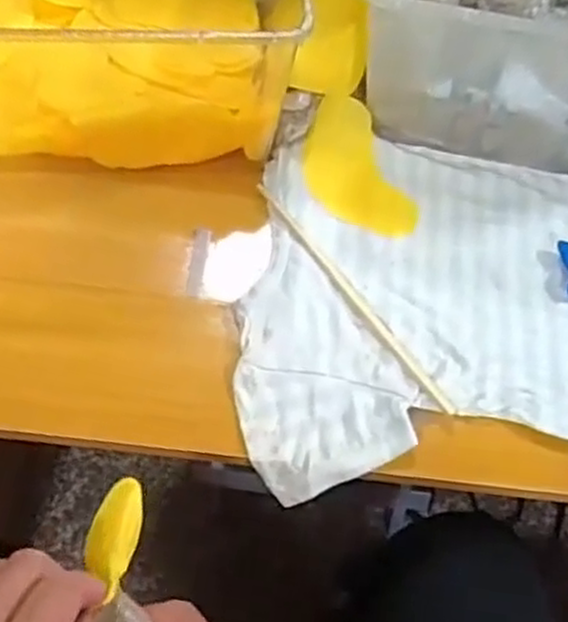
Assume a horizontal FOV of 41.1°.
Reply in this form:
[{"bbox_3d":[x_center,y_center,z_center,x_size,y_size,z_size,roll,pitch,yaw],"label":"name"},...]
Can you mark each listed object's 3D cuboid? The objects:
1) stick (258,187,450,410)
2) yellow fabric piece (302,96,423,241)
[{"bbox_3d":[0.045,-0.015,0.532,0.008,0.007,0.222,-28,64,-20],"label":"stick"},{"bbox_3d":[0.053,-0.112,0.590,0.068,0.020,0.128,-21,62,-16],"label":"yellow fabric piece"}]

